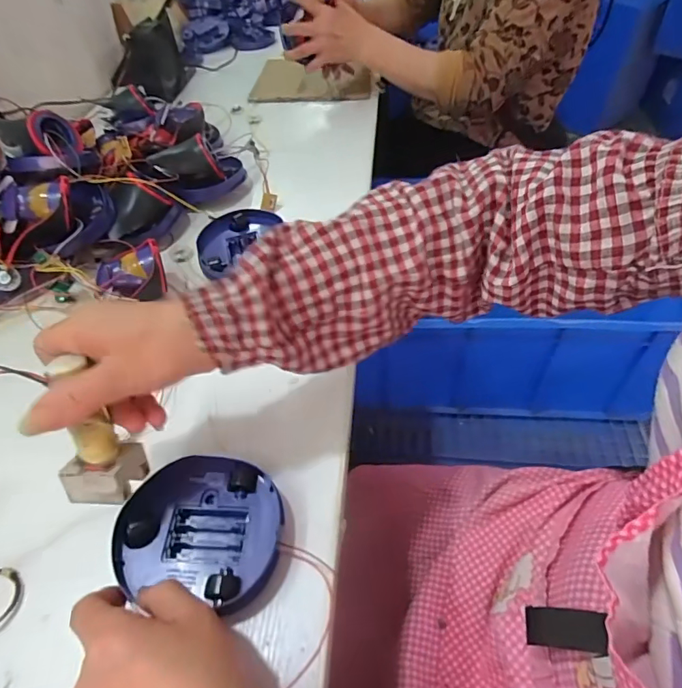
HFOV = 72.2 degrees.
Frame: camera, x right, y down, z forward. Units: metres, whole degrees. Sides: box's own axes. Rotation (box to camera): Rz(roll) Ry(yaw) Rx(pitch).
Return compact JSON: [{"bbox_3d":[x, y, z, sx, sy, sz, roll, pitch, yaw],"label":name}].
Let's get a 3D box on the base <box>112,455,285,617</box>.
[{"bbox_3d":[-0.096,0.127,0.325,0.106,0.027,0.093,3,48,7],"label":"base"}]

